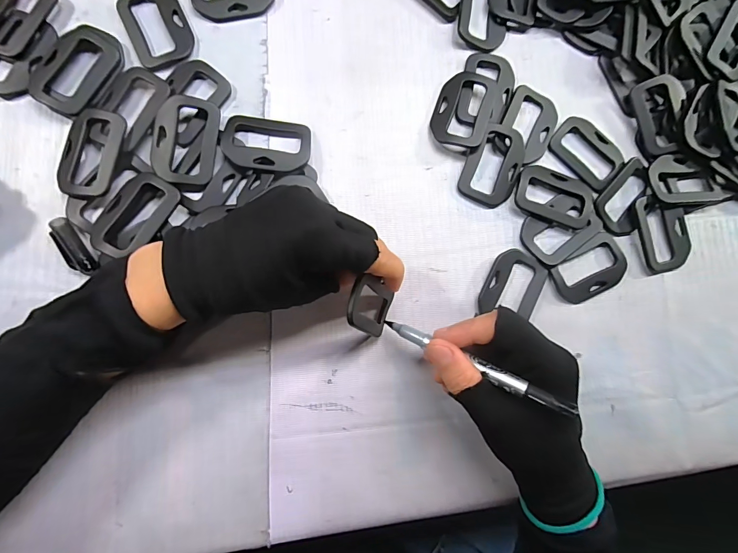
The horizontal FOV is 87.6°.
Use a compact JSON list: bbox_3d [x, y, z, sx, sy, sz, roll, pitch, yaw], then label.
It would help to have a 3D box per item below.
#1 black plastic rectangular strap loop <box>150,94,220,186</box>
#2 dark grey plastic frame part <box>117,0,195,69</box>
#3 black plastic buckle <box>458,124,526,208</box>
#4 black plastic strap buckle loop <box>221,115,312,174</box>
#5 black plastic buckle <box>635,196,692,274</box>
[{"bbox_3d":[-0.128,-0.097,0.269,0.042,0.008,0.063,6,83,-5],"label":"black plastic rectangular strap loop"},{"bbox_3d":[-0.155,-0.183,0.280,0.043,0.004,0.061,-27,87,-8],"label":"dark grey plastic frame part"},{"bbox_3d":[0.096,-0.086,0.295,0.042,0.010,0.064,21,82,-3],"label":"black plastic buckle"},{"bbox_3d":[-0.073,-0.095,0.276,0.061,0.012,0.043,5,83,-5],"label":"black plastic strap buckle loop"},{"bbox_3d":[0.231,-0.034,0.301,0.043,0.010,0.059,-8,84,-7],"label":"black plastic buckle"}]

